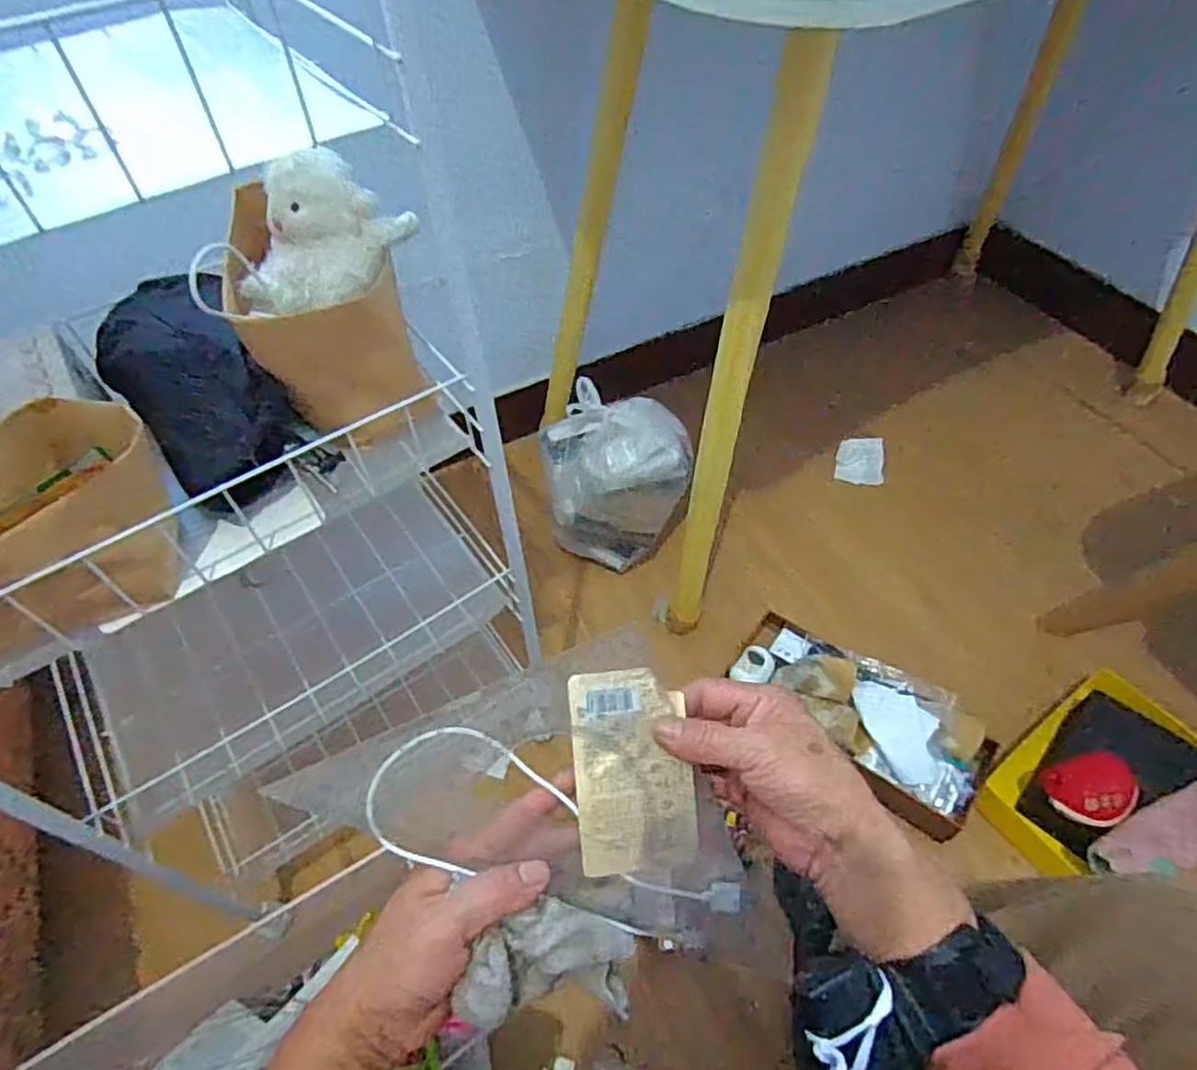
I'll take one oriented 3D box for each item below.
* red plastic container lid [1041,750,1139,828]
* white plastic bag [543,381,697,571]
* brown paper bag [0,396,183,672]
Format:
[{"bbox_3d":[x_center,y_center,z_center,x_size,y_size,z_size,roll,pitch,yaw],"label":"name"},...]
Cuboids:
[{"bbox_3d":[0.509,0.261,0.716,0.082,0.030,0.067,-17,52,-11],"label":"red plastic container lid"},{"bbox_3d":[0.026,-0.077,0.979,0.200,0.194,0.161,1,51,4],"label":"white plastic bag"},{"bbox_3d":[-0.313,0.012,0.377,0.169,0.097,0.088,-36,58,-24],"label":"brown paper bag"}]

